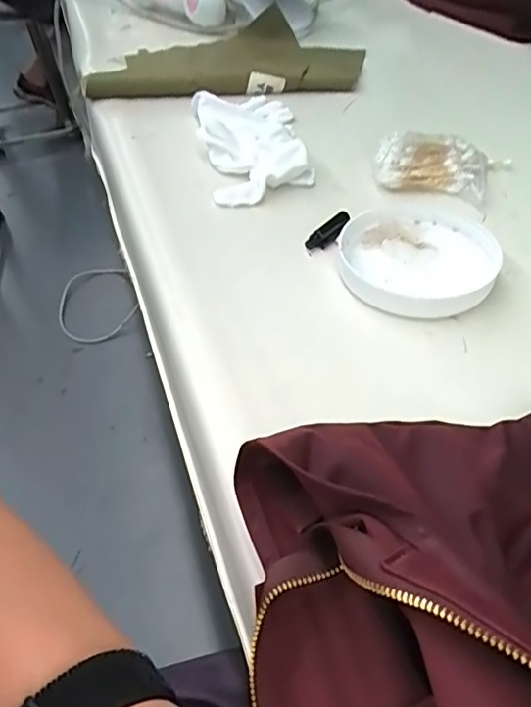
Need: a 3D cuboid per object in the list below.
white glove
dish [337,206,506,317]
[{"bbox_3d":[-0.013,-0.209,0.548,0.097,0.031,0.177,-8,46,-6],"label":"white glove"},{"bbox_3d":[0.113,-0.078,0.426,0.108,0.025,0.132,6,46,8],"label":"dish"}]

